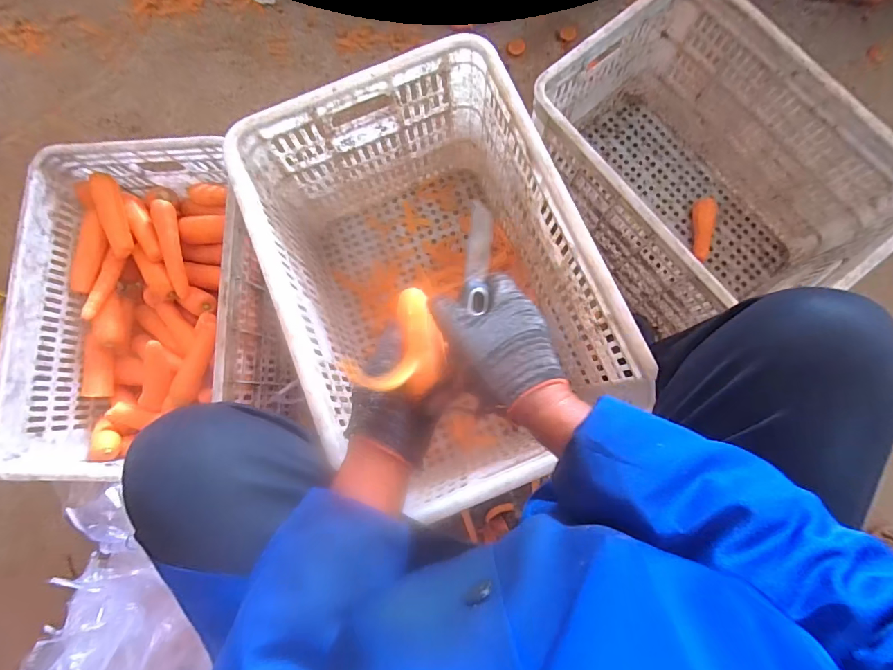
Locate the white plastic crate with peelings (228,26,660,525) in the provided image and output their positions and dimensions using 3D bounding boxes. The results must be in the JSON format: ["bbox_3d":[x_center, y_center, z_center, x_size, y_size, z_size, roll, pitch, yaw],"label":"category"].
[{"bbox_3d":[-0.018,-0.078,0.700,0.419,0.322,0.598,-23,82,0],"label":"white plastic crate with peelings"}]

